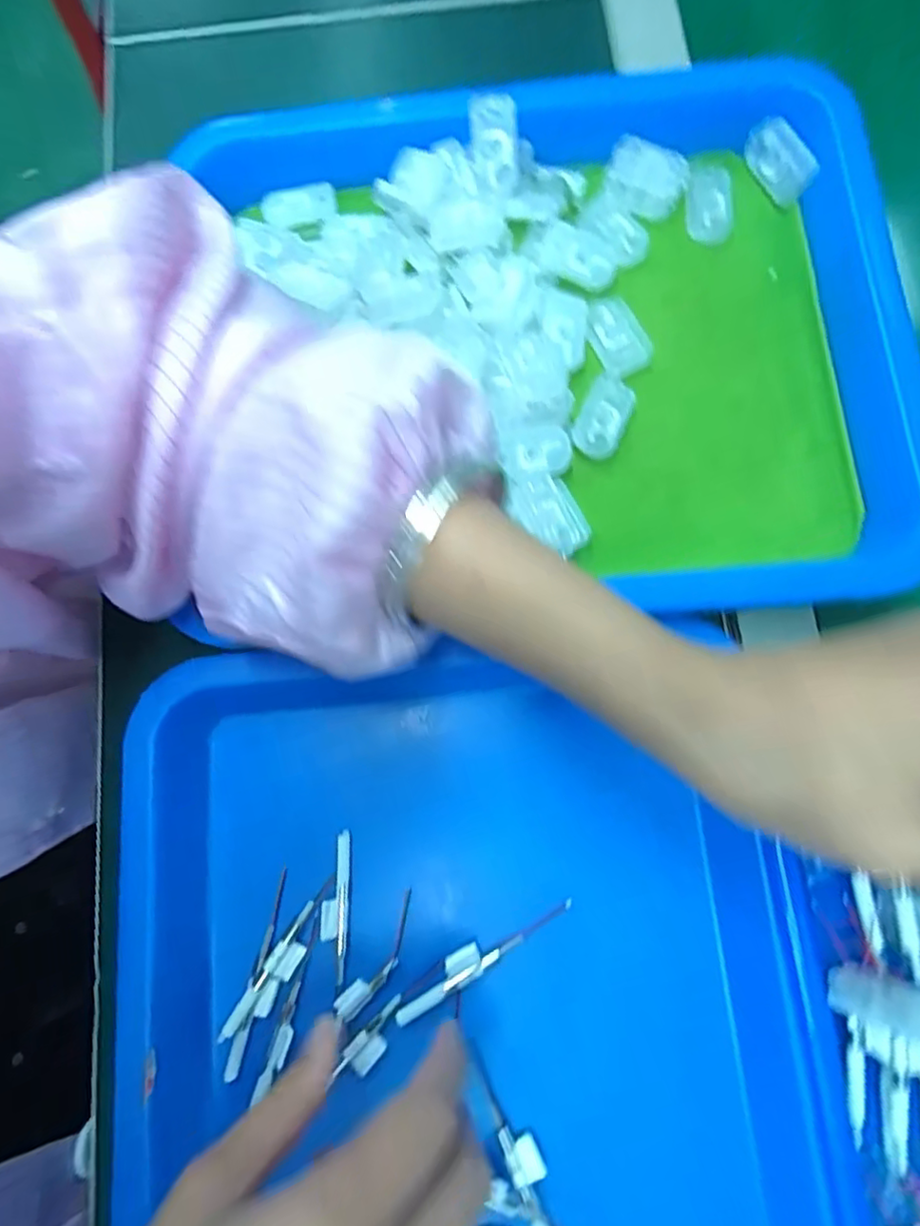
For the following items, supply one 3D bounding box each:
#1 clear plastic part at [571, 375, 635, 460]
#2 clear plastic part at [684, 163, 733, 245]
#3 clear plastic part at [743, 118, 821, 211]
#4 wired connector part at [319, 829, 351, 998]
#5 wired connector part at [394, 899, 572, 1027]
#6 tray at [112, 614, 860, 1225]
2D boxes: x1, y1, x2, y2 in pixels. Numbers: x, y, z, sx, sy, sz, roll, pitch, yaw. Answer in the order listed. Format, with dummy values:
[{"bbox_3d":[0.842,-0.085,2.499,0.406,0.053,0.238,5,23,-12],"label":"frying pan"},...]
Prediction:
[{"bbox_3d":[0.067,-0.091,0.275,0.022,0.007,0.042,22,80,6],"label":"clear plastic part"},{"bbox_3d":[0.126,-0.206,0.297,0.024,0.008,0.038,2,78,2],"label":"clear plastic part"},{"bbox_3d":[0.160,-0.225,0.295,0.004,0.022,0.039,-34,91,-40],"label":"clear plastic part"},{"bbox_3d":[-0.053,0.127,0.251,0.011,0.006,0.061,1,78,2],"label":"wired connector part"},{"bbox_3d":[0.009,0.143,0.245,0.083,0.004,0.013,-30,79,-5],"label":"wired connector part"},{"bbox_3d":[0.002,0.182,0.249,0.279,0.066,0.325,-7,78,0],"label":"tray"}]

